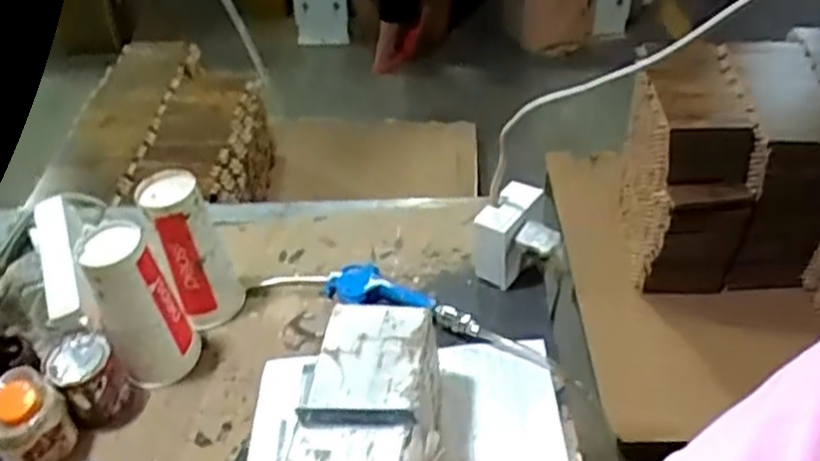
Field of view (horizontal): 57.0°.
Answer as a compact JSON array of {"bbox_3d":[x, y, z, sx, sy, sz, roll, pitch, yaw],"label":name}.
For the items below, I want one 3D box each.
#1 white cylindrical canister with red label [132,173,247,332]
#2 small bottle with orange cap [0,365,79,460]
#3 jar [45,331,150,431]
[{"bbox_3d":[-0.242,0.024,0.845,0.087,0.166,0.089,-24,46,-27],"label":"white cylindrical canister with red label"},{"bbox_3d":[-0.366,0.183,0.718,0.065,0.082,0.070,1,40,0],"label":"small bottle with orange cap"},{"bbox_3d":[-0.317,0.151,0.766,0.073,0.072,0.074,1,40,0],"label":"jar"}]

